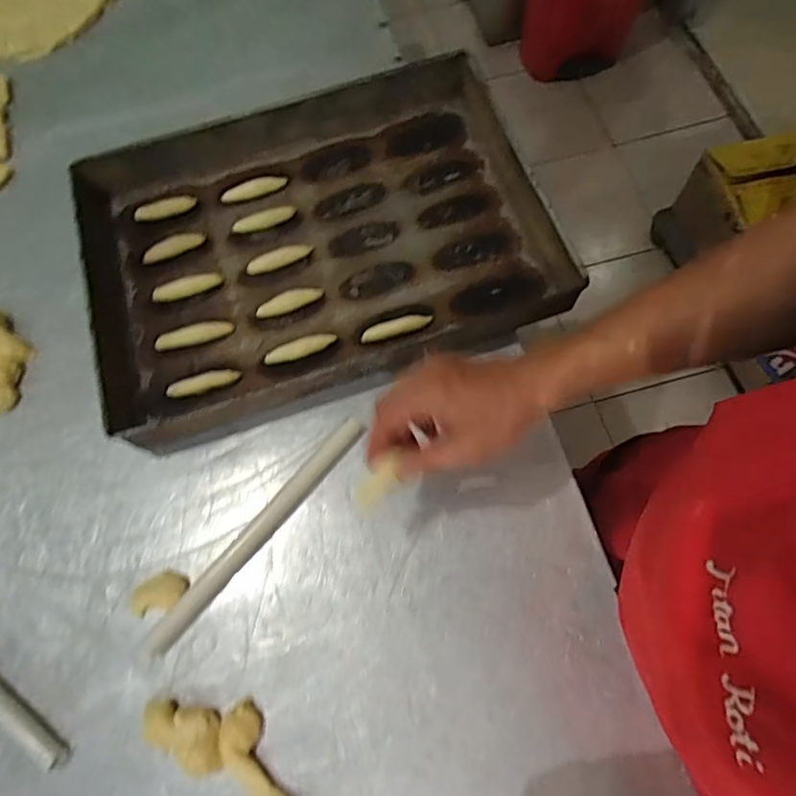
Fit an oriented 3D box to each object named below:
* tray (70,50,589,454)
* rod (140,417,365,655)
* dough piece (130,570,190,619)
[{"bbox_3d":[-0.097,-0.184,0.642,0.508,0.053,0.364,-18,70,-5],"label":"tray"},{"bbox_3d":[-0.138,0.130,0.545,0.019,0.023,0.289,40,76,15],"label":"rod"},{"bbox_3d":[-0.226,0.183,0.523,0.054,0.015,0.034,-17,70,-5],"label":"dough piece"}]

